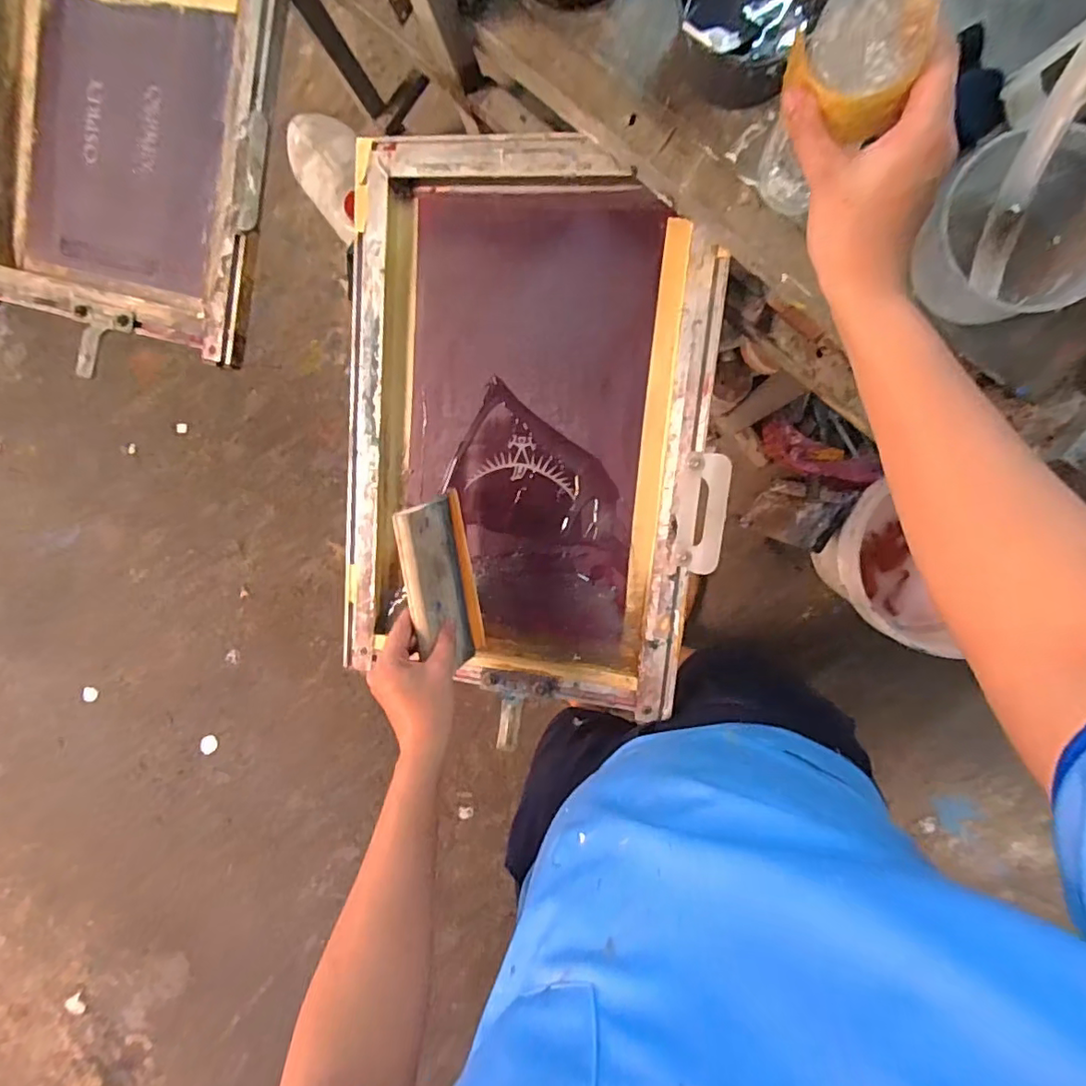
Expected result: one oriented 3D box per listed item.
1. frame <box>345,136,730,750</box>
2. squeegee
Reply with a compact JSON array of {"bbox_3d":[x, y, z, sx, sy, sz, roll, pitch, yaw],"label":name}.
[{"bbox_3d":[-0.024,-0.111,0.627,0.408,0.064,0.578,6,98,10],"label":"frame"},{"bbox_3d":[-0.105,0.042,0.610,0.047,0.137,0.175,-8,94,1],"label":"squeegee"}]

